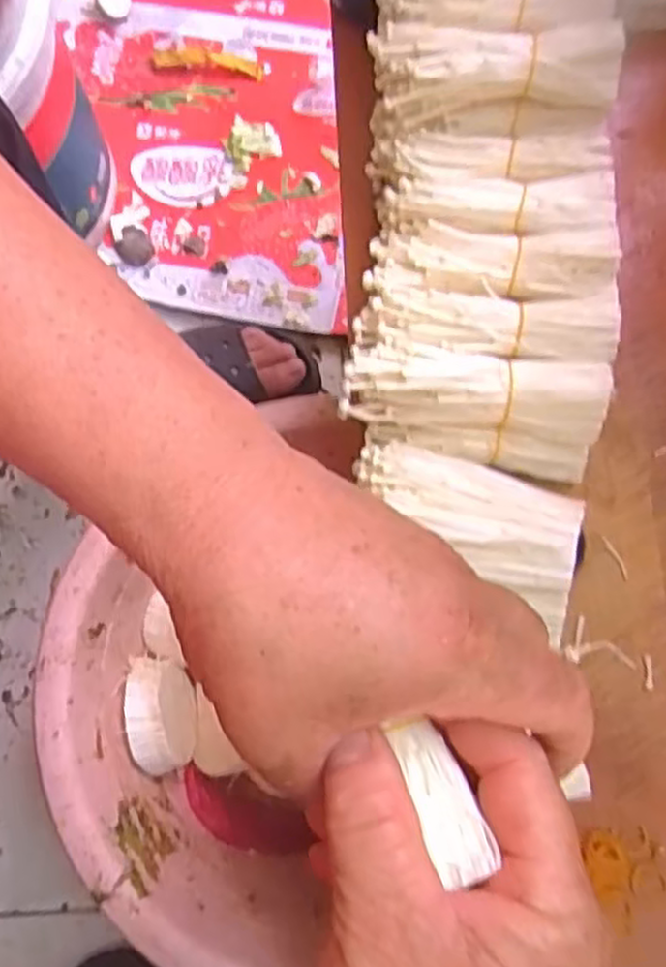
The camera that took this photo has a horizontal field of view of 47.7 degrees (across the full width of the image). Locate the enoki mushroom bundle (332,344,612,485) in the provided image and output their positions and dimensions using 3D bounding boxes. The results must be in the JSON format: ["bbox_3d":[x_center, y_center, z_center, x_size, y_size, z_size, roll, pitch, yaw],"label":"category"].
[{"bbox_3d":[0.069,-0.037,0.383,0.126,0.050,0.050,7,80,2],"label":"enoki mushroom bundle"}]

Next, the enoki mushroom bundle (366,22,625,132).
[{"bbox_3d":[0.080,-0.206,0.379,0.120,0.035,0.033,4,80,1],"label":"enoki mushroom bundle"}]

